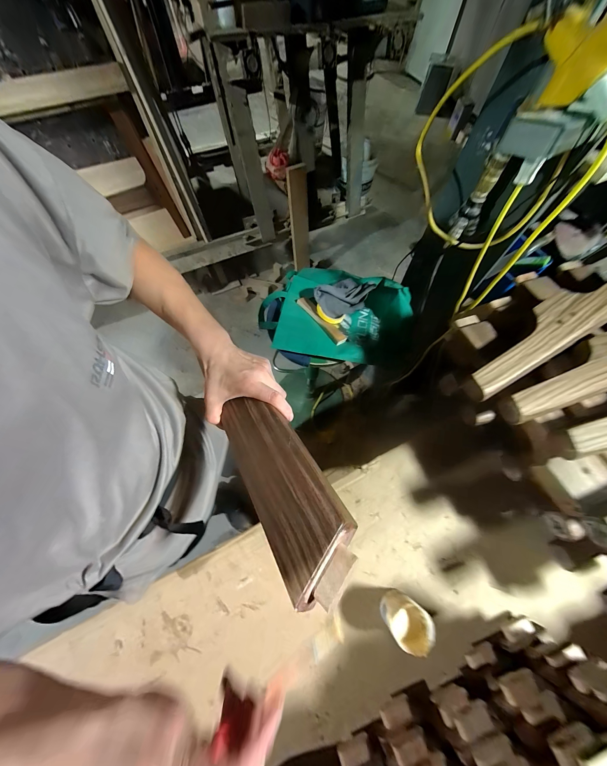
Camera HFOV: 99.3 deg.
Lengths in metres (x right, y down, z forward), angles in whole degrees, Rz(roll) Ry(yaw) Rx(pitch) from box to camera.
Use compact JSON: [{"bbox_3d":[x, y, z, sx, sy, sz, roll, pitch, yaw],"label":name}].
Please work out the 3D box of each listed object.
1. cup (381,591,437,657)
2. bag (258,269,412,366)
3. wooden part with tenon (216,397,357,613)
[{"bbox_3d":[0.173,0.400,0.436,0.061,0.063,0.066,0,67,1],"label":"cup"},{"bbox_3d":[0.098,-0.189,0.746,0.411,0.126,0.315,12,68,6],"label":"bag"},{"bbox_3d":[-0.034,0.101,0.302,0.080,0.035,0.255,-32,46,-12],"label":"wooden part with tenon"}]

